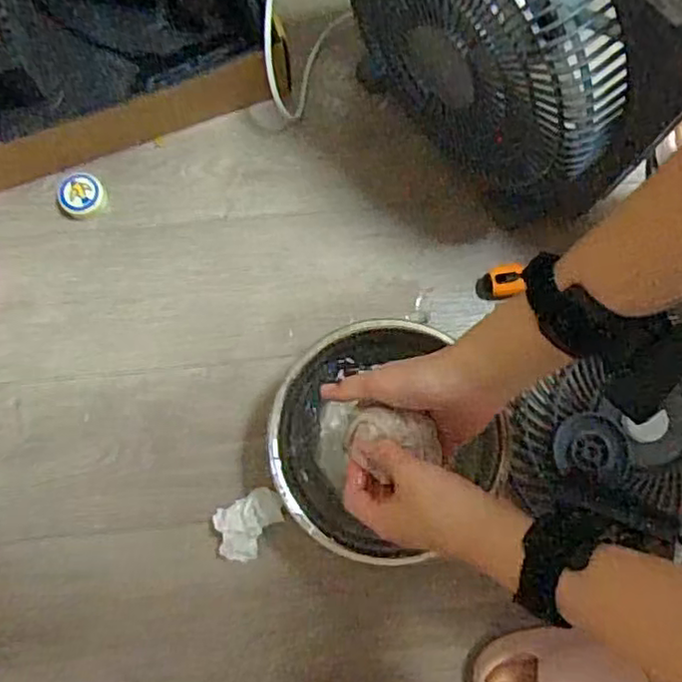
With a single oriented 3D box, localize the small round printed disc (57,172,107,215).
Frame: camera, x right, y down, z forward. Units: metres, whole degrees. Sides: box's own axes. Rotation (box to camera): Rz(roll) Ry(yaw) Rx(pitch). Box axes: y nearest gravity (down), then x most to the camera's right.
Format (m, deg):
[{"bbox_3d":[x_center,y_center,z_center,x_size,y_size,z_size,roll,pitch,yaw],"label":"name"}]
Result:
[{"bbox_3d":[-0.254,-0.144,0.657,0.048,0.014,0.040,2,78,0],"label":"small round printed disc"}]

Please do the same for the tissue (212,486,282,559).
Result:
[{"bbox_3d":[-0.080,0.163,0.592,0.066,0.033,0.050,-26,80,-5],"label":"tissue"}]

